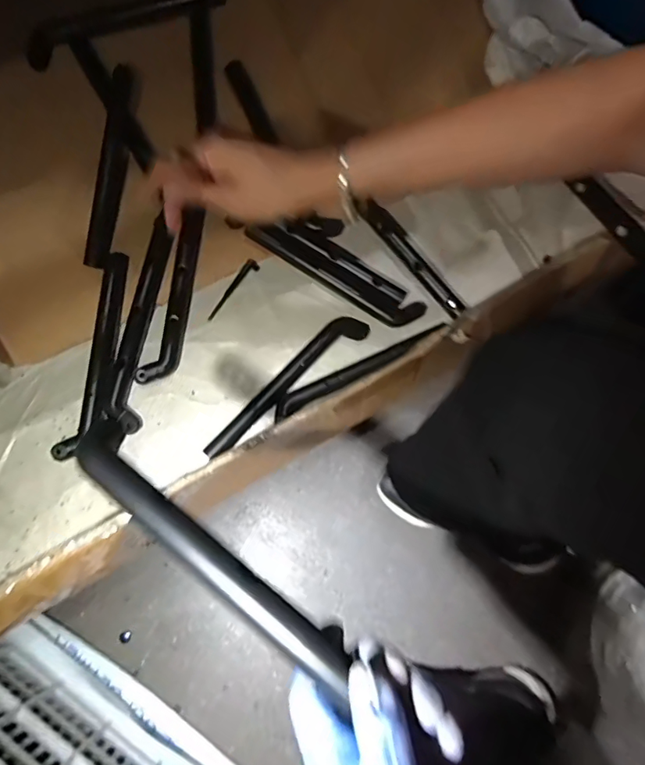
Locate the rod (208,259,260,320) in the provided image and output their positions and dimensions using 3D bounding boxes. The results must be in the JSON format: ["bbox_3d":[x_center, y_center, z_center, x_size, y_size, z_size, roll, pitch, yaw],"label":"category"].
[{"bbox_3d":[-0.114,-0.119,0.622,0.018,0.007,0.096,33,76,8],"label":"rod"}]

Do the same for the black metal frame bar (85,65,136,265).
[{"bbox_3d":[-0.257,-0.260,0.592,0.028,0.024,0.236,11,94,2],"label":"black metal frame bar"}]

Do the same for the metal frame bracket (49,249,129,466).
[{"bbox_3d":[-0.268,-0.036,0.580,0.038,0.026,0.251,11,74,3],"label":"metal frame bracket"}]

